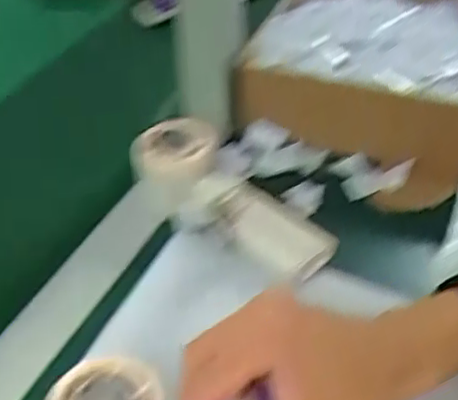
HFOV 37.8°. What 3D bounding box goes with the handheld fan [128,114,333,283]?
[{"bbox_3d":[0.000,0.003,0.501,0.168,0.052,0.074,36,54,19],"label":"handheld fan"}]

